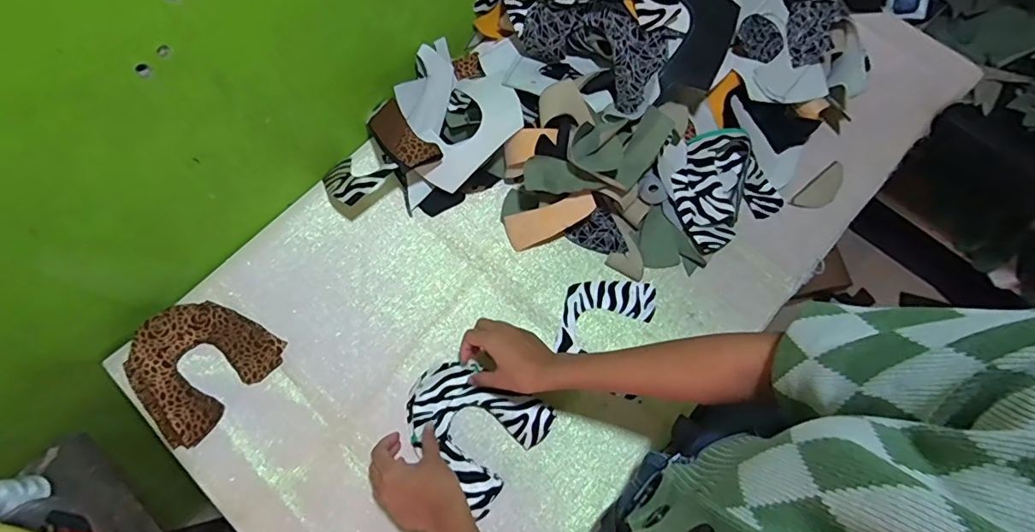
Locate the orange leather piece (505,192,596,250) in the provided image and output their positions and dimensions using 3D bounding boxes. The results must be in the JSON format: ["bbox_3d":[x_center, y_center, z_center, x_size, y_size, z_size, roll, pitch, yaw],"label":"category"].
[{"bbox_3d":[0.047,-0.062,0.698,0.127,0.008,0.048,-16,103,15],"label":"orange leather piece"}]

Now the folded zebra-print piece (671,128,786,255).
[{"bbox_3d":[0.287,-0.115,0.712,0.156,0.065,0.144,-32,75,-11],"label":"folded zebra-print piece"}]

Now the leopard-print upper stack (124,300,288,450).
[{"bbox_3d":[-0.409,0.122,0.643,0.151,0.034,0.160,38,75,11],"label":"leopard-print upper stack"}]

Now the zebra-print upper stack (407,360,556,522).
[{"bbox_3d":[-0.060,0.196,0.622,0.166,0.018,0.141,33,74,10],"label":"zebra-print upper stack"}]

